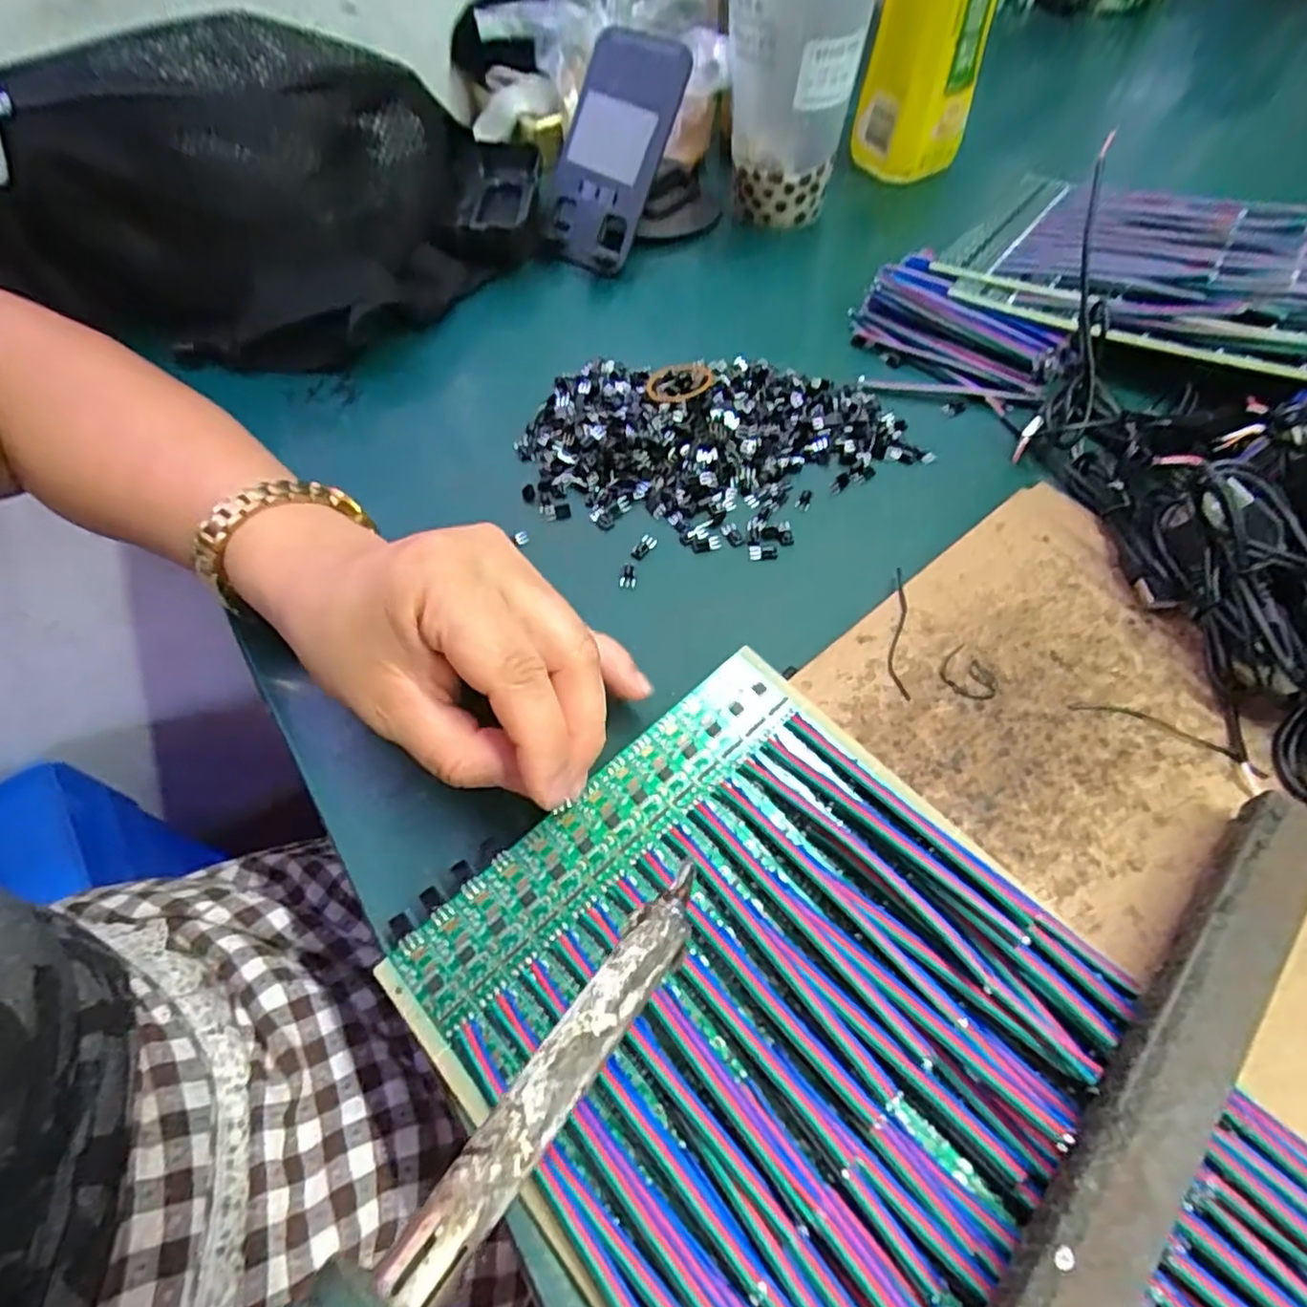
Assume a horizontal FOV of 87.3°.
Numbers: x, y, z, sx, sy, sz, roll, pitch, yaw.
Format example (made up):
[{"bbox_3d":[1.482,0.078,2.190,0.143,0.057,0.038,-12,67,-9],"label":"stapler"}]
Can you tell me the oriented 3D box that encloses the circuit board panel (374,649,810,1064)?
[{"bbox_3d":[-0.015,0.057,0.231,0.159,0.004,0.031,-39,65,-18],"label":"circuit board panel"}]

